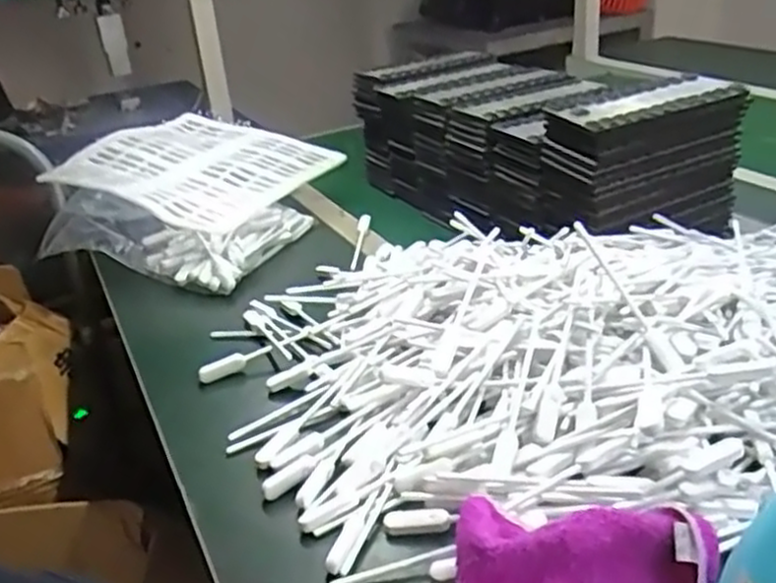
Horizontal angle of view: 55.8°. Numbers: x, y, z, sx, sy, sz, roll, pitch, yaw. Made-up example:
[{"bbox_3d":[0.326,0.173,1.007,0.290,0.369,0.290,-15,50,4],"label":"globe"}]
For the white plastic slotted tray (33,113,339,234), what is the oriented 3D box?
[{"bbox_3d":[-0.269,-0.179,1.026,0.290,0.029,0.296,23,38,23],"label":"white plastic slotted tray"}]

